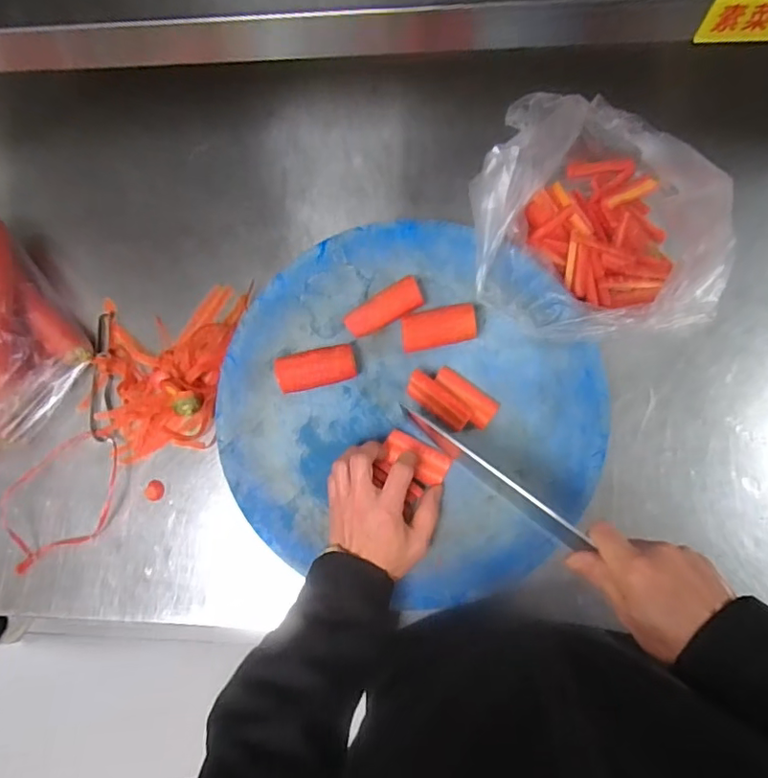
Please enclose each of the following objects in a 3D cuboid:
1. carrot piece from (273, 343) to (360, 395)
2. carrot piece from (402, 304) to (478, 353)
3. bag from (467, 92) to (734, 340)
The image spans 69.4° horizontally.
[{"bbox_3d":[-0.068,-0.020,0.581,0.079,0.038,0.038,-14,79,3],"label":"carrot piece"},{"bbox_3d":[0.057,-0.063,0.580,0.077,0.033,0.044,-13,79,3],"label":"carrot piece"},{"bbox_3d":[0.214,-0.175,0.593,0.234,0.145,0.253,-5,80,5],"label":"bag"}]

